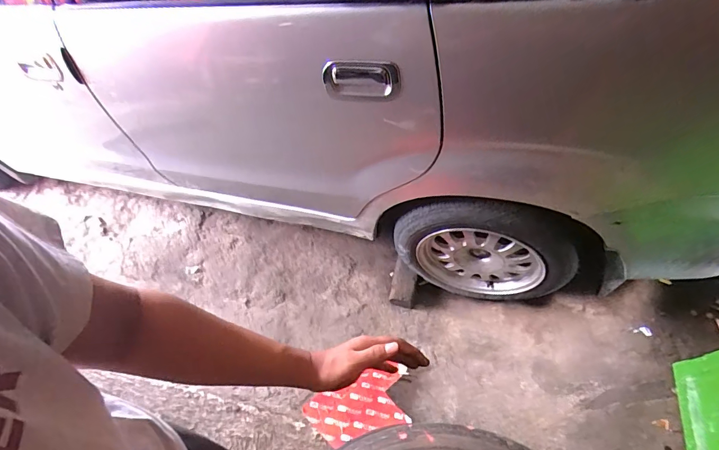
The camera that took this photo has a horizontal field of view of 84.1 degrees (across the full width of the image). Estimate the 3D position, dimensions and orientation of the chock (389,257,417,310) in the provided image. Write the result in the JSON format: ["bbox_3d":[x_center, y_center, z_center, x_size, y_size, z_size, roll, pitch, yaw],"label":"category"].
[{"bbox_3d":[0.173,0.229,1.551,0.090,0.046,0.176,10,59,8],"label":"chock"}]

